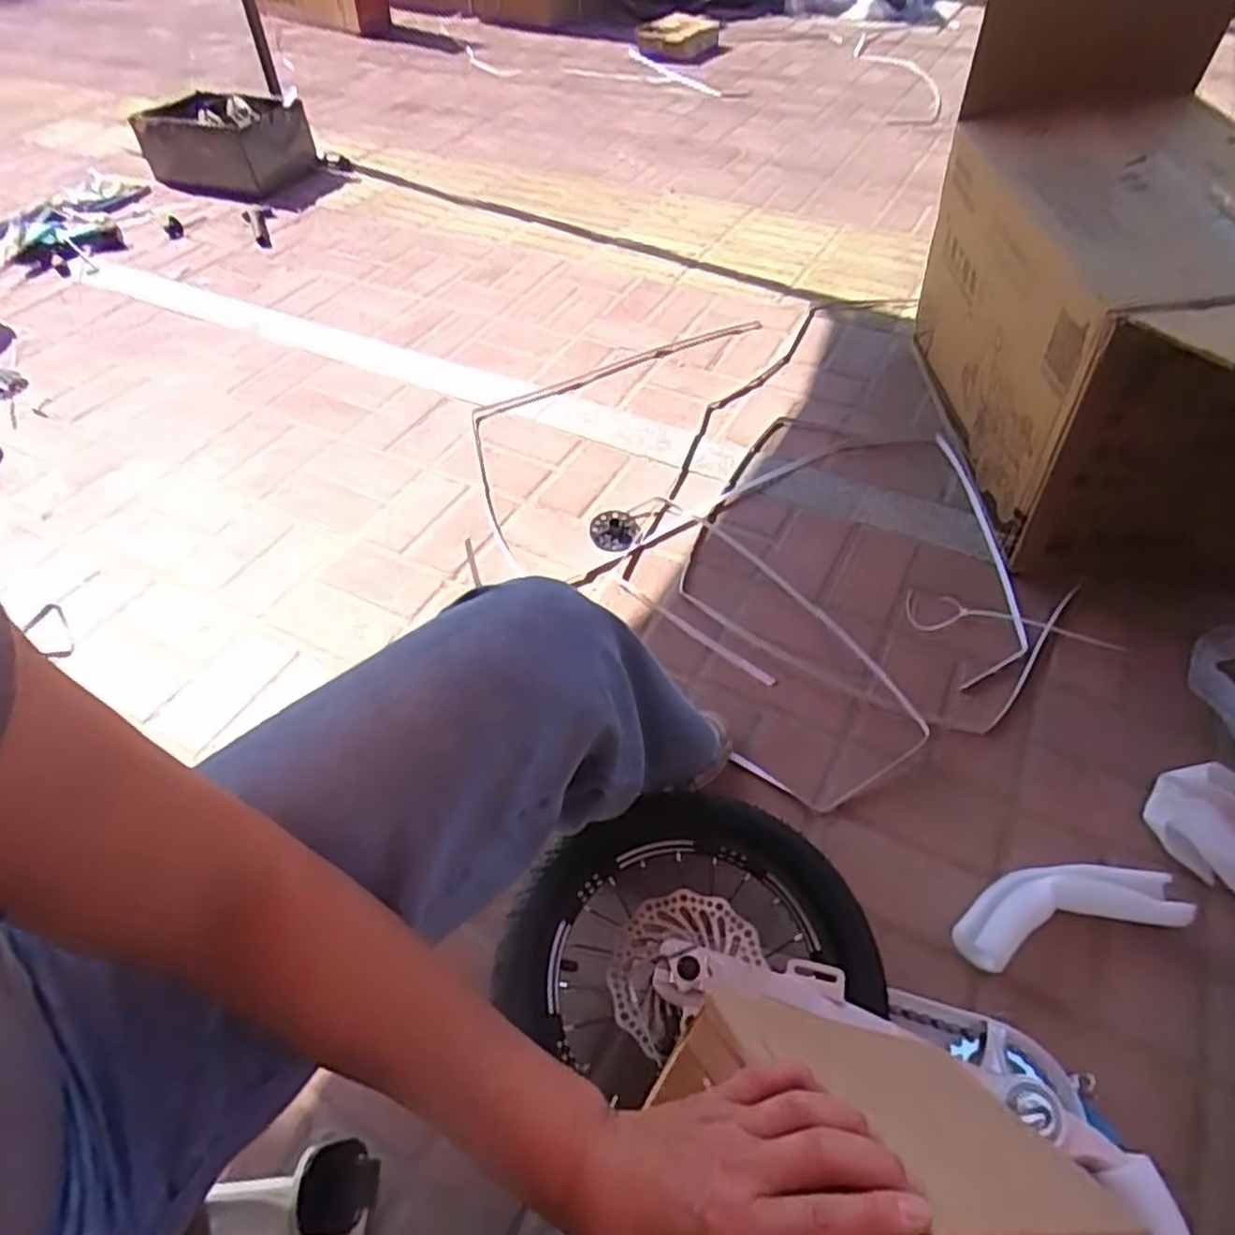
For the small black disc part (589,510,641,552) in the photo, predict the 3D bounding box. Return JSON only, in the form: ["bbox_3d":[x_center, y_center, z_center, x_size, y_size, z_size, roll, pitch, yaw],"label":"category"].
[{"bbox_3d":[-0.004,-0.136,1.170,0.077,0.014,0.084,0,50,2],"label":"small black disc part"}]

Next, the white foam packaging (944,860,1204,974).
[{"bbox_3d":[0.457,0.300,0.769,0.237,0.033,0.082,-10,51,-6],"label":"white foam packaging"}]

